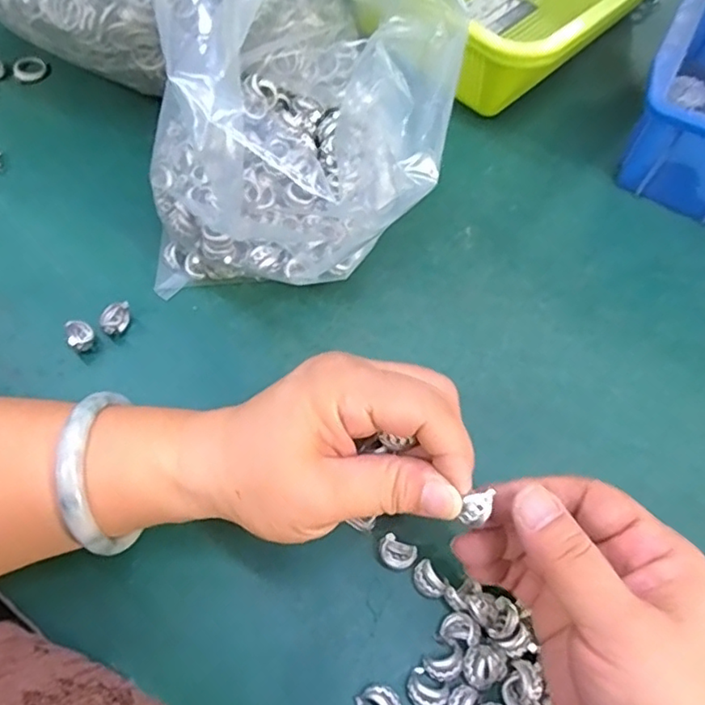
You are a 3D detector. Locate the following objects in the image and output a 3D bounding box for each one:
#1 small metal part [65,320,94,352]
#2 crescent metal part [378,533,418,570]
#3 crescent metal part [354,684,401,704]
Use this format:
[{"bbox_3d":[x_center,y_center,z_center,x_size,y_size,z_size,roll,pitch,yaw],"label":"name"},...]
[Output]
[{"bbox_3d":[-0.148,-0.010,0.325,0.012,0.013,0.016,-19,66,-13],"label":"small metal part"},{"bbox_3d":[0.021,0.096,0.284,0.017,0.012,0.013,23,64,8],"label":"crescent metal part"},{"bbox_3d":[0.013,0.152,0.257,0.019,0.011,0.014,36,66,14],"label":"crescent metal part"}]

